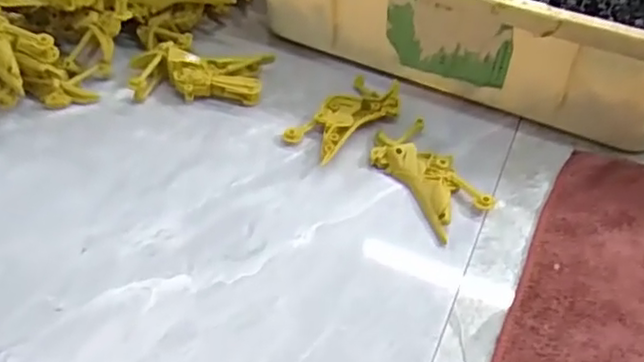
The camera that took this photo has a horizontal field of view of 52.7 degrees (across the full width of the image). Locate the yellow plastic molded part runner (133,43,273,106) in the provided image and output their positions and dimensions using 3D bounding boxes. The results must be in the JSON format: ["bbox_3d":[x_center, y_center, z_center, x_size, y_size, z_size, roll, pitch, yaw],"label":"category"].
[{"bbox_3d":[-0.091,-0.081,0.492,0.097,0.020,0.050,5,44,3],"label":"yellow plastic molded part runner"}]

